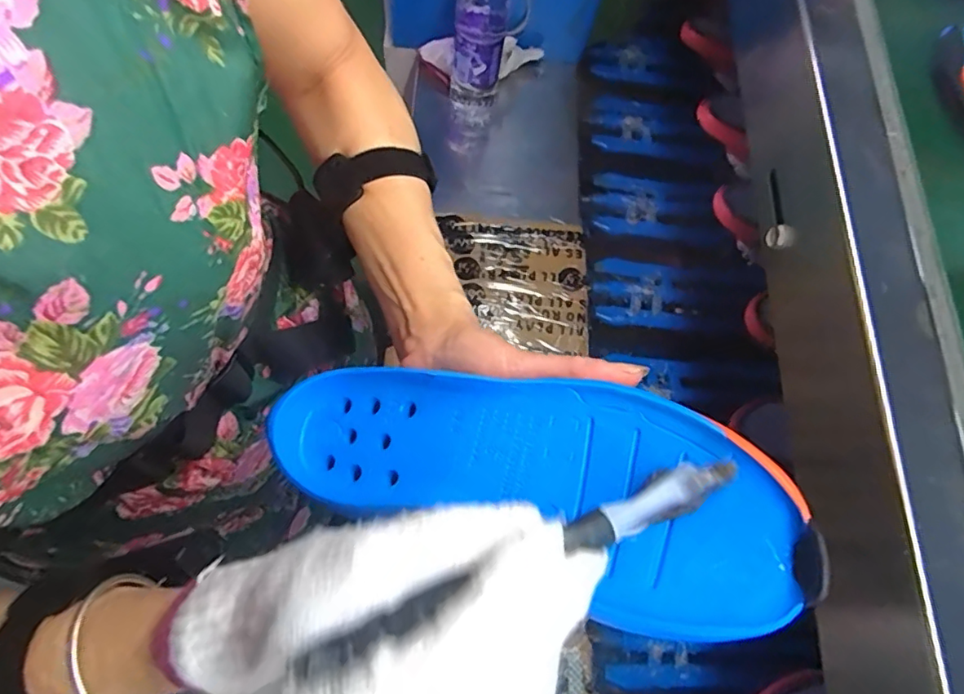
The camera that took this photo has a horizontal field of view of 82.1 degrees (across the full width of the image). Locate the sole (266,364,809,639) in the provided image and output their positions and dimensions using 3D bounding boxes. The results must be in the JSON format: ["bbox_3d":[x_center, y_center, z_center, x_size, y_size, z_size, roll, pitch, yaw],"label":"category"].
[{"bbox_3d":[0.008,0.053,0.252,0.235,0.025,0.087,10,64,24],"label":"sole"}]

